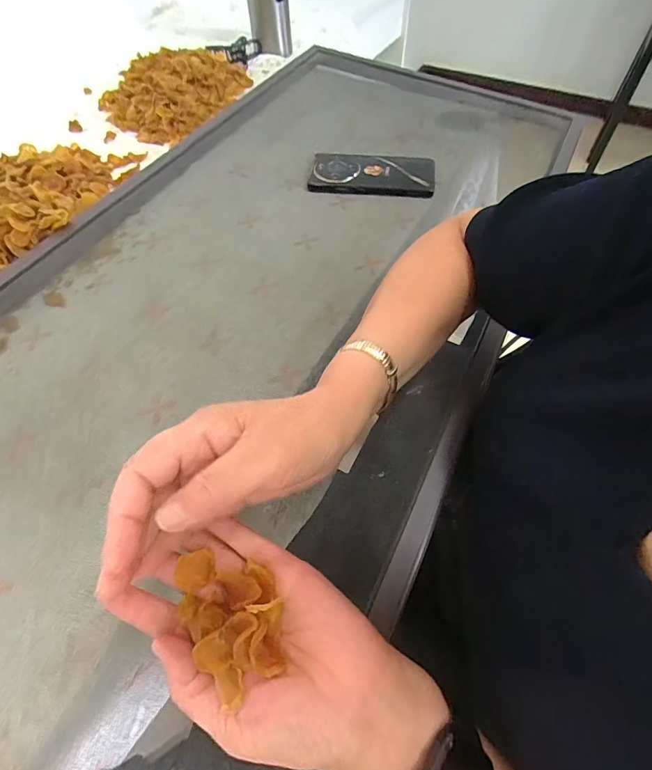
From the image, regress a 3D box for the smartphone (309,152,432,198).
[{"bbox_3d":[0.061,-0.278,0.544,0.161,0.013,0.075,5,59,5],"label":"smartphone"}]

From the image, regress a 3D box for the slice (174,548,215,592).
[{"bbox_3d":[-0.076,0.108,0.241,0.020,0.008,0.020,-12,59,-6],"label":"slice"}]

